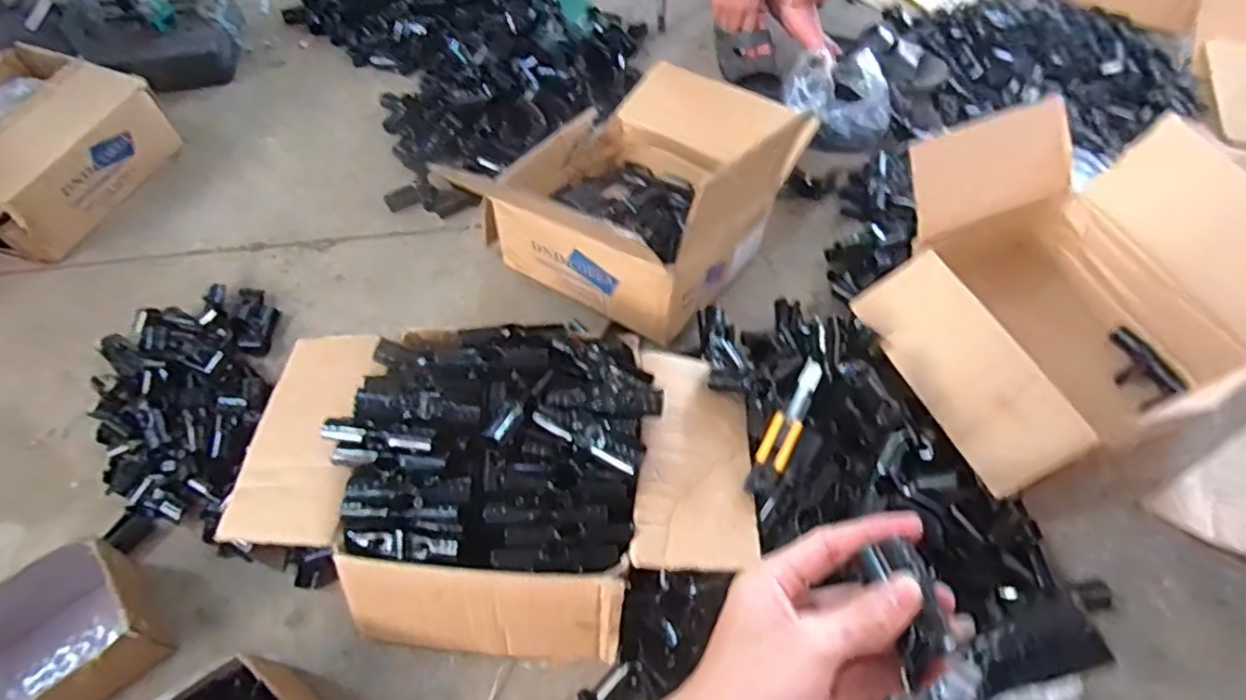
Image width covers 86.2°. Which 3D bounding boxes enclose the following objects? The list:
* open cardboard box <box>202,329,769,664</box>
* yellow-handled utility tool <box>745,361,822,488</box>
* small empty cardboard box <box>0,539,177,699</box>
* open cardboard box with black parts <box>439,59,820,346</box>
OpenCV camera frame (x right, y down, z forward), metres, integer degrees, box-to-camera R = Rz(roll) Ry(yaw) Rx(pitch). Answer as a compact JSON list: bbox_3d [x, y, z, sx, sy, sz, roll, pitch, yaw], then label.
[{"bbox_3d":[-0.141,0.145,0.770,0.558,0.173,0.342,5,57,3],"label":"open cardboard box"},{"bbox_3d":[0.195,0.086,0.785,0.037,0.014,0.191,25,60,15],"label":"yellow-handled utility tool"},{"bbox_3d":[-0.621,0.326,0.710,0.201,0.091,0.147,-33,63,-20],"label":"small empty cardboard box"},{"bbox_3d":[0.061,-0.287,1.017,0.351,0.233,0.469,32,62,19],"label":"open cardboard box with black parts"}]

